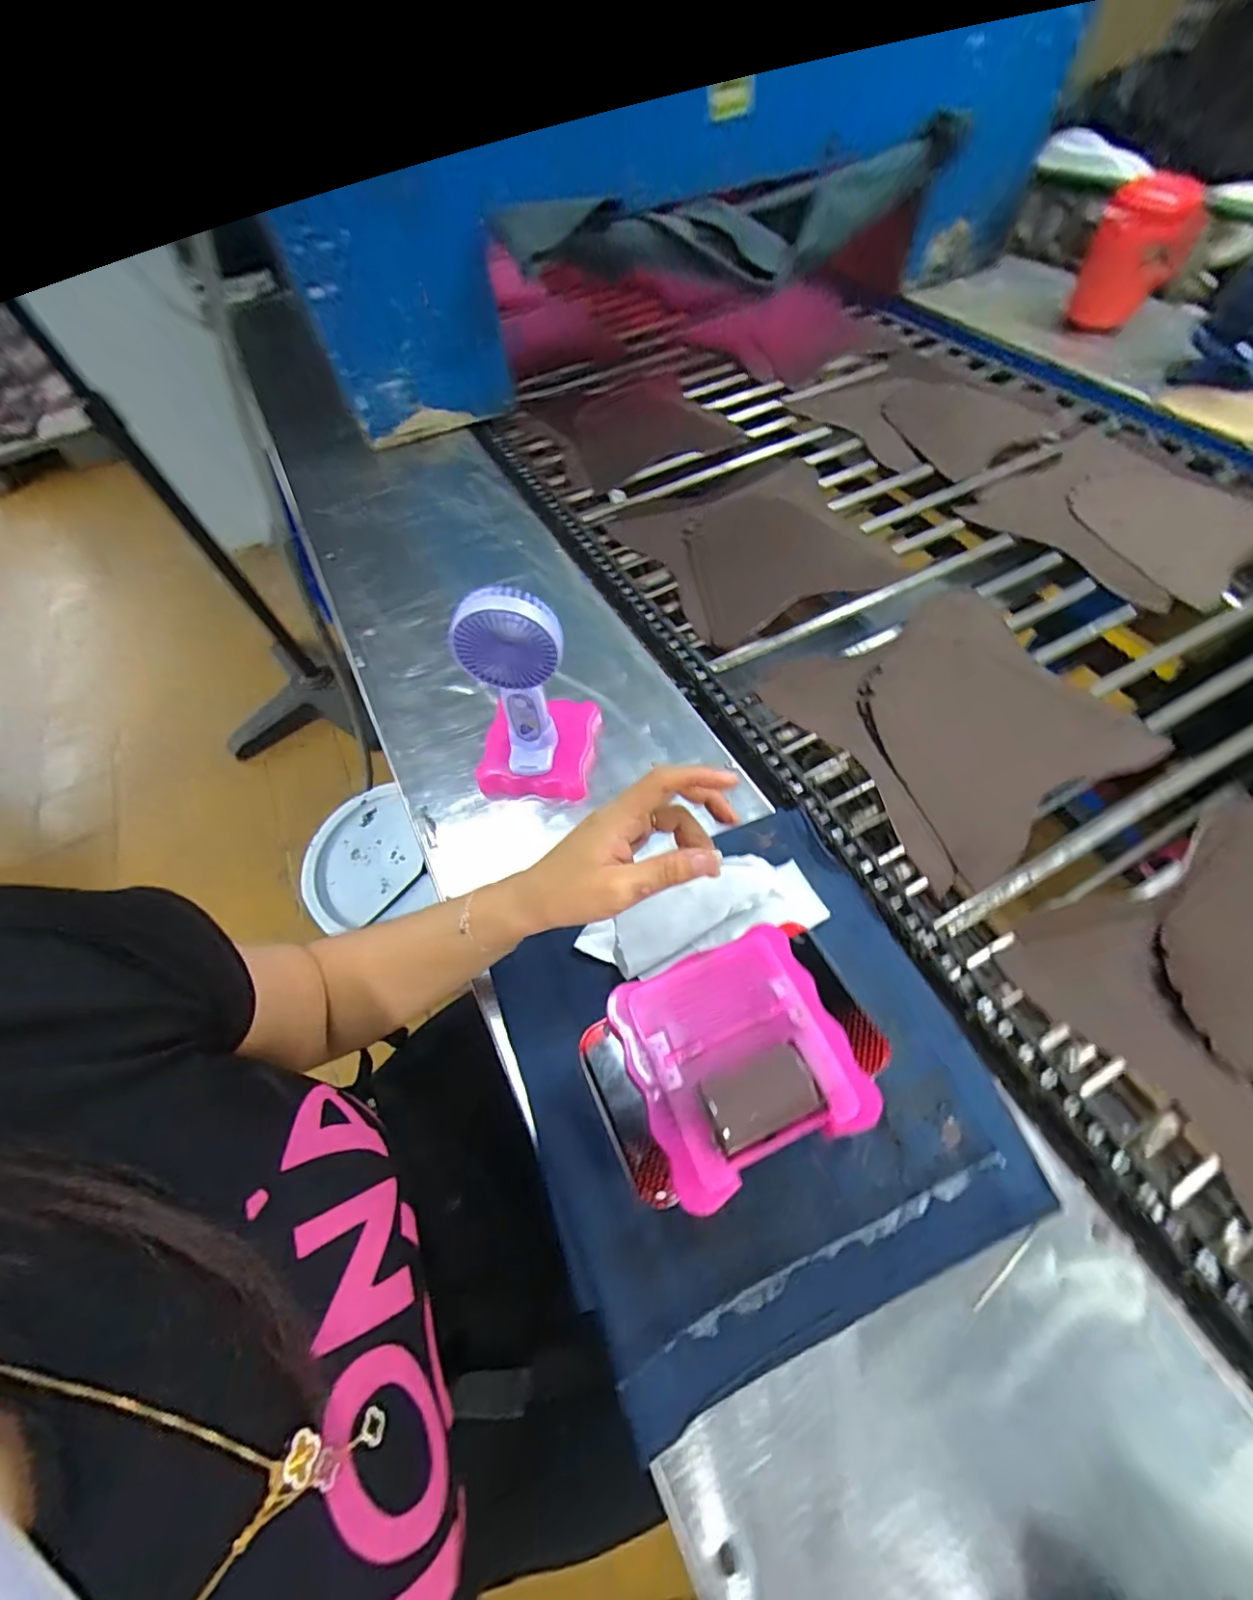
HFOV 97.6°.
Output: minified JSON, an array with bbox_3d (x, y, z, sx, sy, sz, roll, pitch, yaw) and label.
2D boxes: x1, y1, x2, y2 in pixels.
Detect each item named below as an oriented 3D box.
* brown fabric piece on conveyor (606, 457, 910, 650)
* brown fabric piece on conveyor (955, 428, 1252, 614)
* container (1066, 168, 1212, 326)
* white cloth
[{"bbox_3d":[0.161,-0.340,0.725,0.285,0.053,0.300,-24,61,-10],"label":"brown fabric piece on conveyor"},{"bbox_3d":[0.642,-0.364,0.699,0.302,0.009,0.292,-31,62,-14],"label":"brown fabric piece on conveyor"},{"bbox_3d":[0.768,-0.822,0.827,0.125,0.141,0.116,28,65,19],"label":"container"},{"bbox_3d":[0.057,0.088,0.432,0.186,0.027,0.069,-15,60,-5],"label":"white cloth"}]

